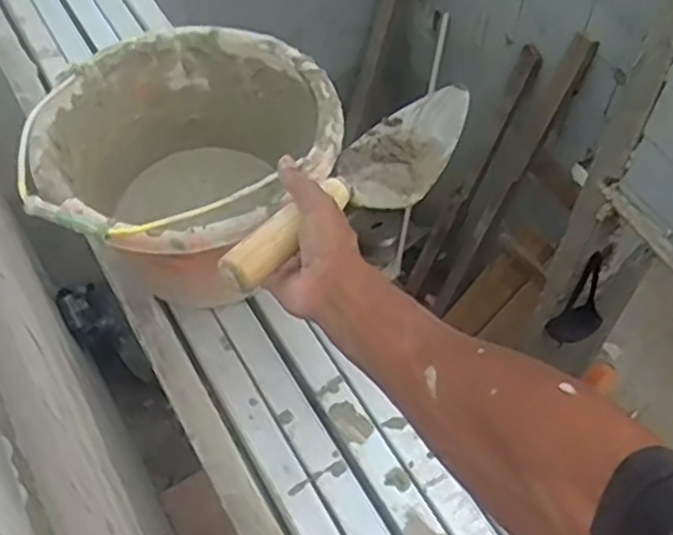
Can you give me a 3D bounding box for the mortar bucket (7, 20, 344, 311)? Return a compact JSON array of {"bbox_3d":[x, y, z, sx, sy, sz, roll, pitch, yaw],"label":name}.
[{"bbox_3d":[-0.143,-0.090,0.771,0.282,0.219,0.277,0,54,0],"label":"mortar bucket"}]

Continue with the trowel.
[{"bbox_3d":[0.018,-0.073,0.636,0.083,0.051,0.311,35,52,22],"label":"trowel"}]

